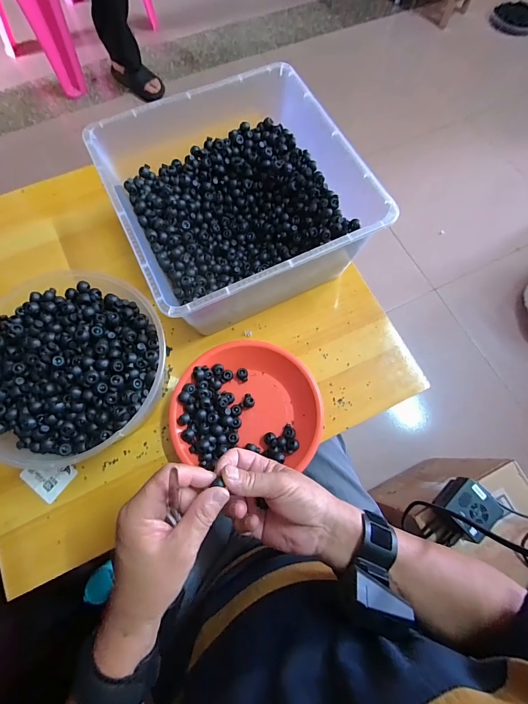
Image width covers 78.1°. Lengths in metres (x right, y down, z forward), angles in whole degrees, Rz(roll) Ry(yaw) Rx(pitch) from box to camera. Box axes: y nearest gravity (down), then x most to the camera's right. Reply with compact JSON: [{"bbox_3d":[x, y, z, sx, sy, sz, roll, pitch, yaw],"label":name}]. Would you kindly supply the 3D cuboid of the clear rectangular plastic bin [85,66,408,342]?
[{"bbox_3d":[-0.038,-0.206,0.469,0.299,0.145,0.303,-25,75,-9],"label":"clear rectangular plastic bin"}]

